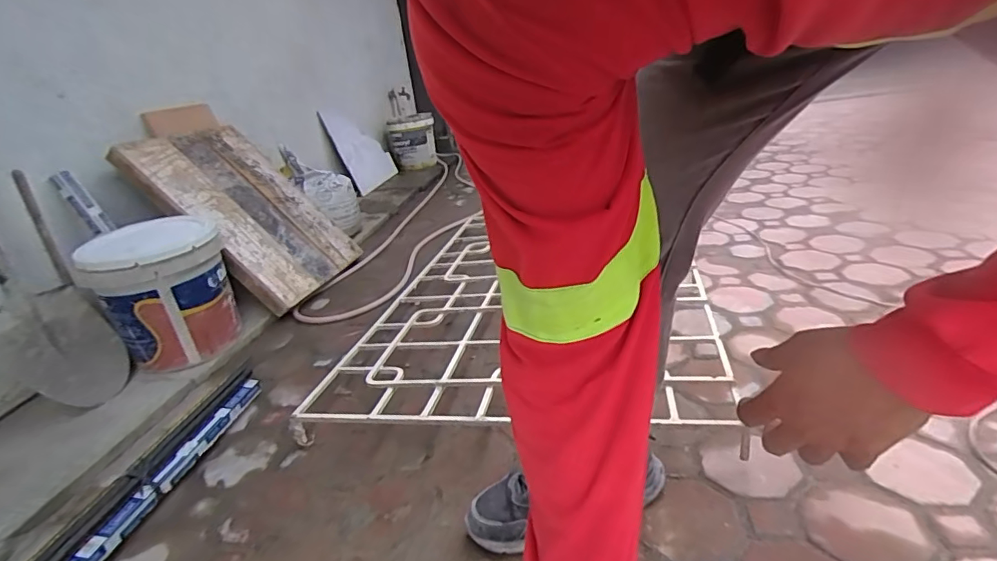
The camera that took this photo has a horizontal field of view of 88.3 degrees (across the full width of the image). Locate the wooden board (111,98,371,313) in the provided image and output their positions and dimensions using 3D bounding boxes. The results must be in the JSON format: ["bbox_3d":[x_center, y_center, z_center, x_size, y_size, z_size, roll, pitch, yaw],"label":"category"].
[{"bbox_3d":[-0.782,-0.238,1.620,0.051,0.664,0.561,-38,13,19],"label":"wooden board"}]

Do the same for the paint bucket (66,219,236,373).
[{"bbox_3d":[-0.789,0.037,1.233,0.269,0.307,0.252,-21,27,-27],"label":"paint bucket"}]

